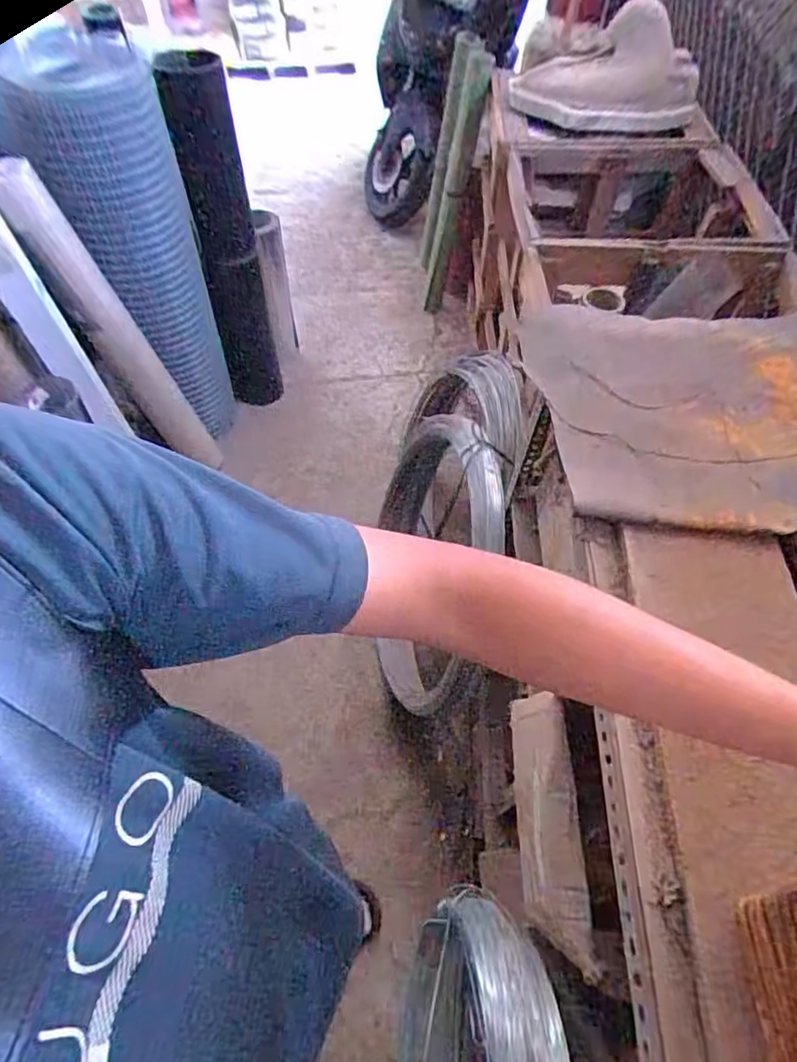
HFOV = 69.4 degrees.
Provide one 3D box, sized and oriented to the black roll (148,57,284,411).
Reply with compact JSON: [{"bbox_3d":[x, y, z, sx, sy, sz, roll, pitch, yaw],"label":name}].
[{"bbox_3d":[-0.496,-0.812,1.685,0.167,0.932,0.200,-7,56,-5],"label":"black roll"}]

